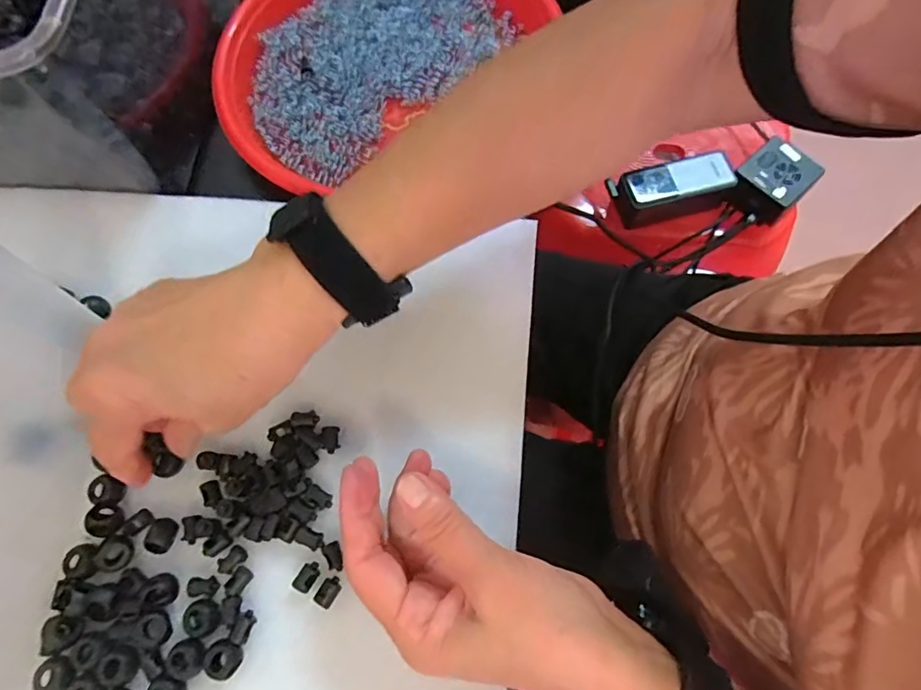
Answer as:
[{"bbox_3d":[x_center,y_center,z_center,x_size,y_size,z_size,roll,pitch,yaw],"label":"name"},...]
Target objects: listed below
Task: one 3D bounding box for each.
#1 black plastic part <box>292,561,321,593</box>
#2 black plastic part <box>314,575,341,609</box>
[{"bbox_3d":[-0.078,0.118,0.275,0.010,0.004,0.014,27,74,10],"label":"black plastic part"},{"bbox_3d":[-0.067,0.124,0.273,0.010,0.004,0.015,28,75,11],"label":"black plastic part"}]

